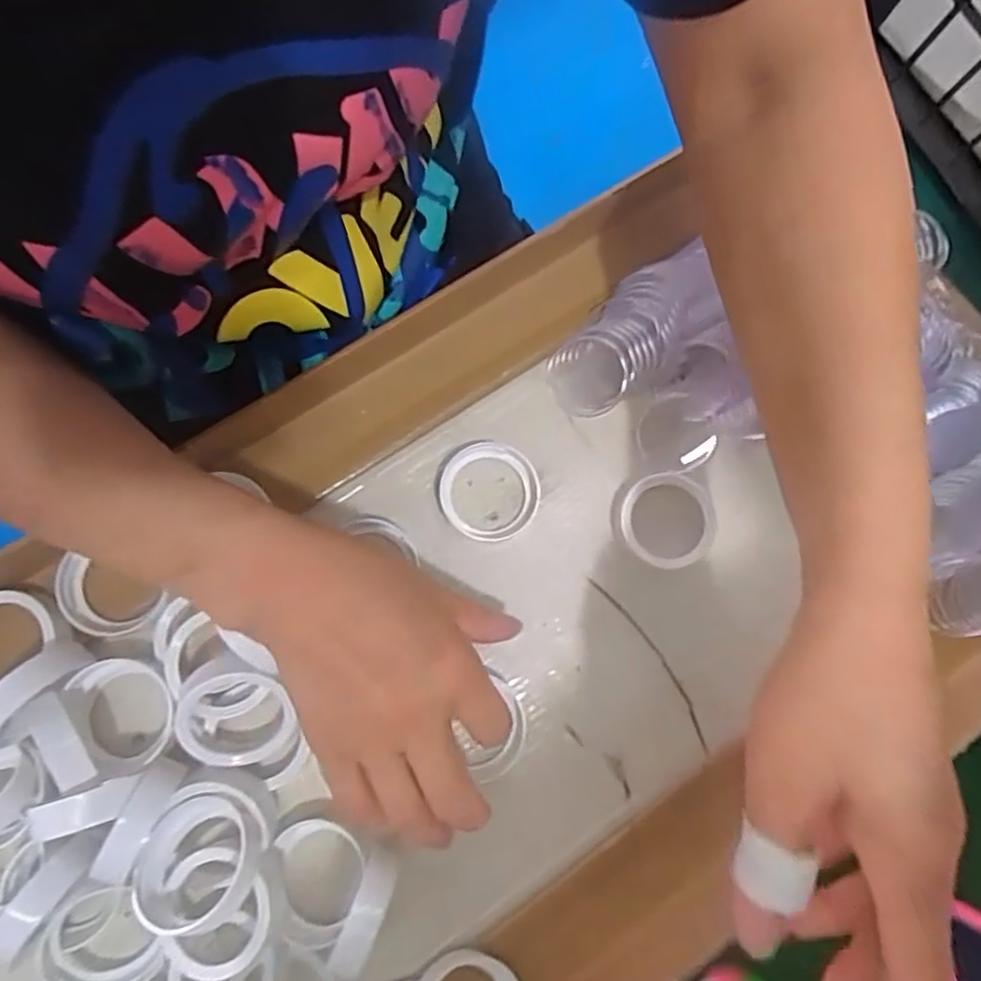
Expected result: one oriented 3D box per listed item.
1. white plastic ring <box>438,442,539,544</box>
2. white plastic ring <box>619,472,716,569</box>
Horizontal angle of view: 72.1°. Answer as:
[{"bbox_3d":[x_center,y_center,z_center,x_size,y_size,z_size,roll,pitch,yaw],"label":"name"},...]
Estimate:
[{"bbox_3d":[-0.001,0.001,0.373,0.054,0.014,0.055,1,82,-5],"label":"white plastic ring"},{"bbox_3d":[0.098,0.017,0.374,0.053,0.017,0.051,1,82,-5],"label":"white plastic ring"}]

